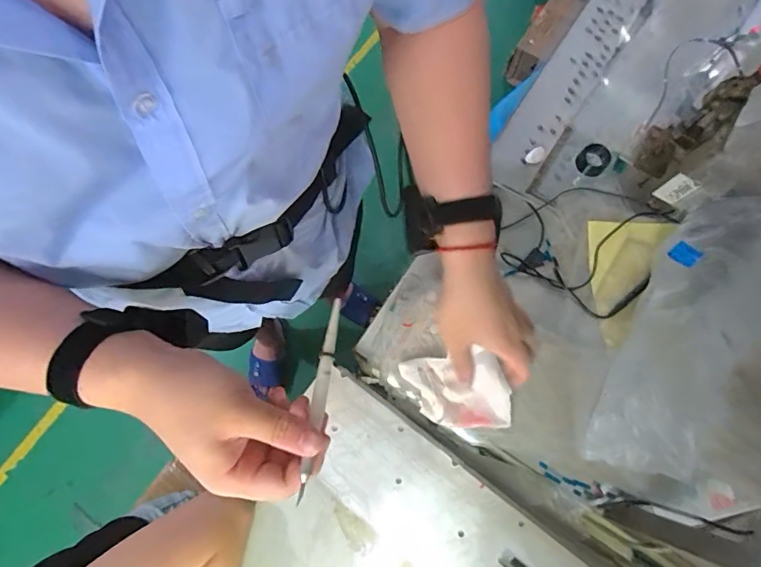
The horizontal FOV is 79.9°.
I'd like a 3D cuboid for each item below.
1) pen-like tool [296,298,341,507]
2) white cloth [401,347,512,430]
[{"bbox_3d":[-0.042,0.074,0.320,0.010,0.006,0.146,6,58,2],"label":"pen-like tool"},{"bbox_3d":[0.093,0.134,0.557,0.121,0.021,0.089,-7,76,-1],"label":"white cloth"}]

